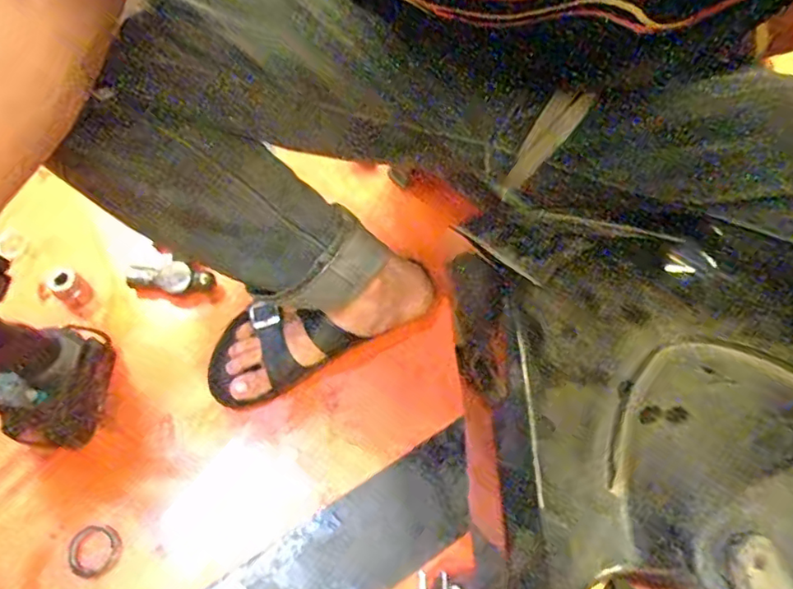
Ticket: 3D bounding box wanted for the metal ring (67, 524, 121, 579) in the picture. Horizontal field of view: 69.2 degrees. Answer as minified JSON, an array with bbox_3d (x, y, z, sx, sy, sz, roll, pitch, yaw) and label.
[{"bbox_3d":[-0.305,0.259,0.579,0.049,0.005,0.048,0,67,-1],"label":"metal ring"}]

